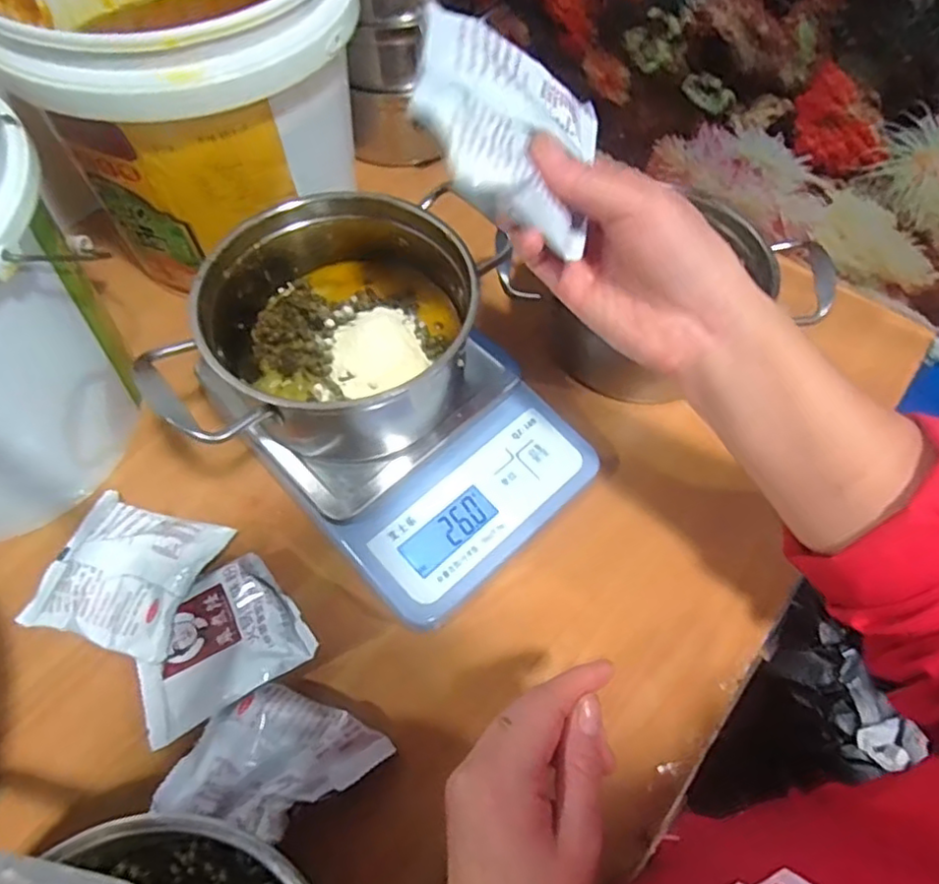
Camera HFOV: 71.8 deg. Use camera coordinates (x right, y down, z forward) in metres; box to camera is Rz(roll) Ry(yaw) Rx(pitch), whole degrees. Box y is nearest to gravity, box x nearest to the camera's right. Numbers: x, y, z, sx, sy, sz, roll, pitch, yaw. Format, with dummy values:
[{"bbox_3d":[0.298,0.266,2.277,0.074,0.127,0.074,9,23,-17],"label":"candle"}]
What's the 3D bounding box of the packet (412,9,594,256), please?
[{"bbox_3d":[0.019,-0.132,0.276,0.092,0.011,0.085,21,68,-30],"label":"packet"}]

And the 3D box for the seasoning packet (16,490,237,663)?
[{"bbox_3d":[-0.196,0.073,0.368,0.089,0.016,0.079,15,60,7],"label":"seasoning packet"}]

